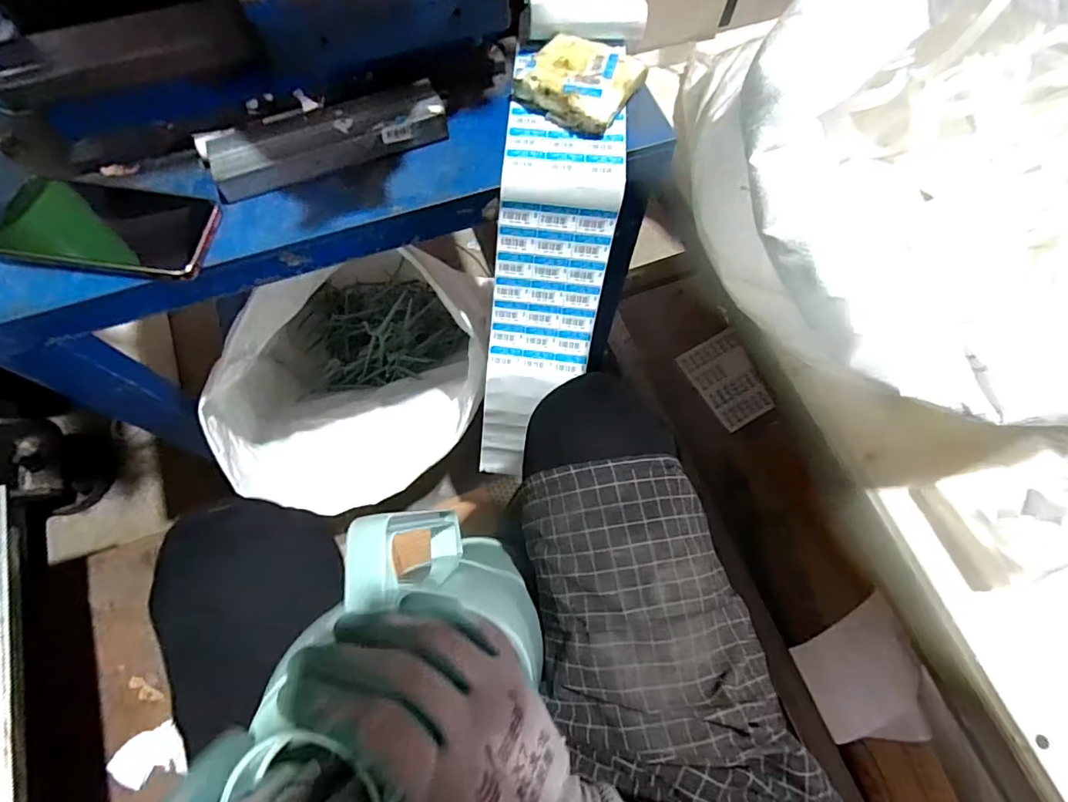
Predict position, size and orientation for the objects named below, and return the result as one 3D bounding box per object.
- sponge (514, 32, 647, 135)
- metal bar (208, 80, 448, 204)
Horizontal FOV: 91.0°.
[{"bbox_3d":[0.043,-0.297,0.493,0.098,0.030,0.083,32,72,10],"label":"sponge"},{"bbox_3d":[-0.179,-0.232,0.467,0.201,0.028,0.054,-18,71,-8],"label":"metal bar"}]

